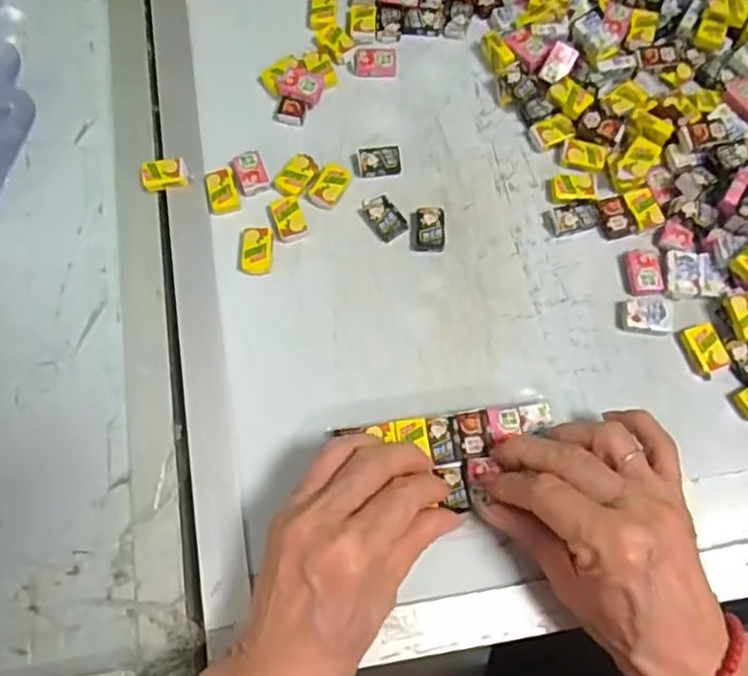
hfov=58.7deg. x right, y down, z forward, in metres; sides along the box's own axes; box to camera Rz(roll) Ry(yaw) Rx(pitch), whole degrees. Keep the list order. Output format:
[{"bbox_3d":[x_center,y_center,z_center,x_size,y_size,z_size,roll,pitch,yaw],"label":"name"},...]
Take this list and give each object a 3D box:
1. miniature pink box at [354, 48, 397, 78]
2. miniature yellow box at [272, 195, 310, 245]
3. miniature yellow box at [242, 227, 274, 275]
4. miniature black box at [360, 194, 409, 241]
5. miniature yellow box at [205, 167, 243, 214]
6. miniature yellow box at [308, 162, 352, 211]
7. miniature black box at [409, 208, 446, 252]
[{"bbox_3d":[0.001,-0.180,0.432,0.027,0.005,0.019,-3,71,1],"label":"miniature pink box"},{"bbox_3d":[-0.050,-0.071,0.396,0.017,0.005,0.027,-19,72,-5],"label":"miniature yellow box"},{"bbox_3d":[-0.069,-0.051,0.390,0.018,0.009,0.026,0,71,2],"label":"miniature yellow box"},{"bbox_3d":[0.005,-0.072,0.396,0.020,0.006,0.029,-35,74,-10],"label":"miniature black box"},{"bbox_3d":[-0.092,-0.089,0.403,0.019,0.007,0.029,-16,72,-4],"label":"miniature yellow box"},{"bbox_3d":[-0.027,-0.092,0.403,0.018,0.005,0.029,27,74,10],"label":"miniature yellow box"},{"bbox_3d":[0.032,-0.064,0.395,0.021,0.008,0.026,1,71,2],"label":"miniature black box"}]

